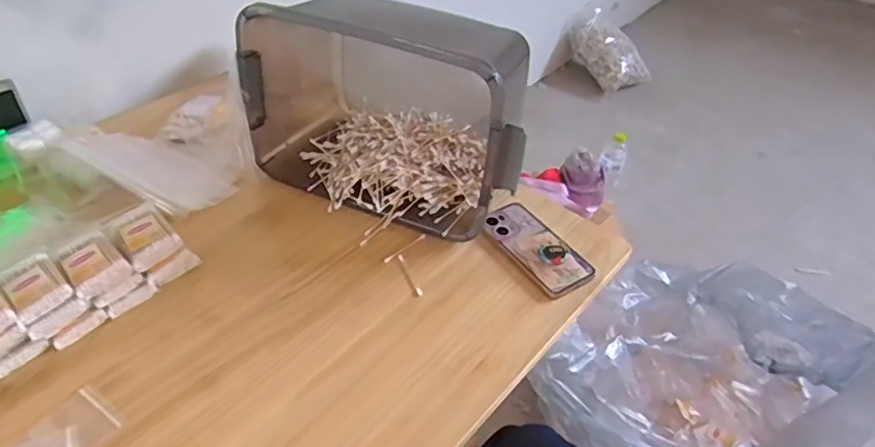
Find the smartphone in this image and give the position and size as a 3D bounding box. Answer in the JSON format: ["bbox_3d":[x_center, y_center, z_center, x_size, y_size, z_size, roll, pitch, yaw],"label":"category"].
[{"bbox_3d":[0.131,0.029,0.778,0.075,0.012,0.160,-22,48,-25],"label":"smartphone"}]

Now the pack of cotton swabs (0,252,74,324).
[{"bbox_3d":[-0.434,0.065,0.629,0.079,0.017,0.053,34,50,30],"label":"pack of cotton swabs"}]

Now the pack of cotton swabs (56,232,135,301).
[{"bbox_3d":[-0.386,0.046,0.657,0.070,0.025,0.058,31,49,28],"label":"pack of cotton swabs"}]

